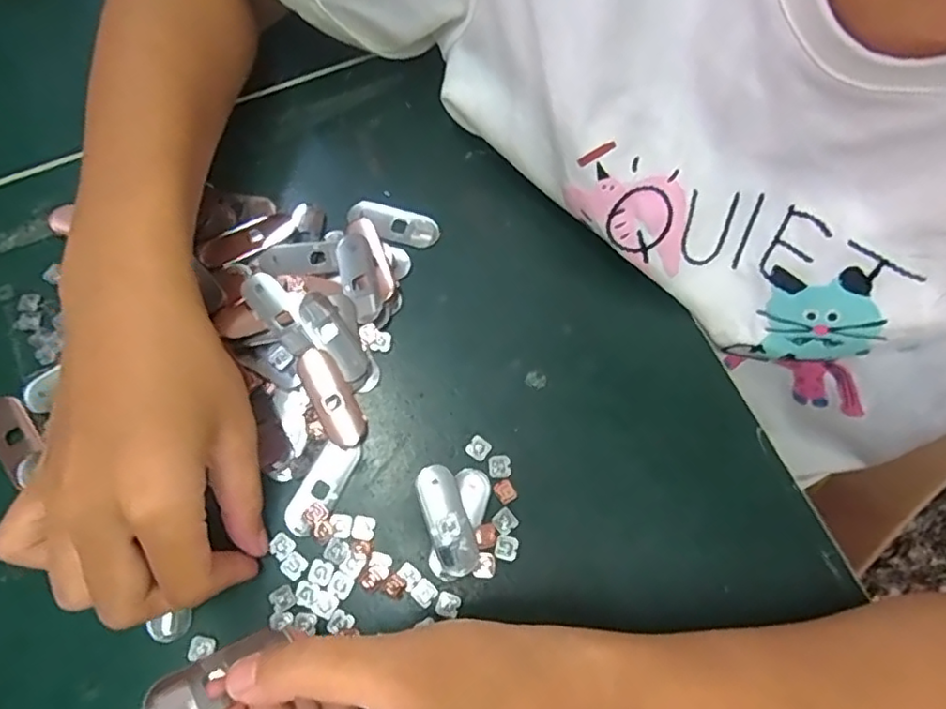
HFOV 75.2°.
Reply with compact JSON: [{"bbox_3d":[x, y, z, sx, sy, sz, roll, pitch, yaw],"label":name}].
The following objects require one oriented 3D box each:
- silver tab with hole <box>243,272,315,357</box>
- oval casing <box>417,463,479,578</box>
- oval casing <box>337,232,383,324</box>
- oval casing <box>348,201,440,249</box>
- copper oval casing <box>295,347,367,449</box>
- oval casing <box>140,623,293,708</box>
[{"bbox_3d":[-0.097,-0.021,0.304,0.017,0.006,0.045,-37,76,-12],"label":"silver tab with hole"},{"bbox_3d":[-0.012,0.075,0.279,0.018,0.004,0.049,-19,73,-7],"label":"oval casing"},{"bbox_3d":[-0.058,-0.039,0.316,0.019,0.005,0.050,-13,73,-5],"label":"oval casing"},{"bbox_3d":[-0.043,-0.071,0.330,0.049,0.004,0.019,15,72,4],"label":"oval casing"},{"bbox_3d":[-0.068,0.020,0.295,0.019,0.004,0.050,-30,75,-10],"label":"copper oval casing"},{"bbox_3d":[-0.085,0.105,0.203,0.017,0.007,0.046,47,40,13],"label":"oval casing"}]

